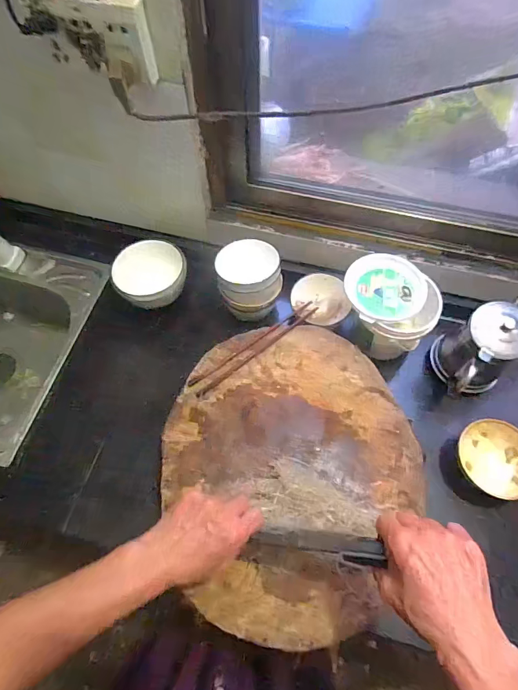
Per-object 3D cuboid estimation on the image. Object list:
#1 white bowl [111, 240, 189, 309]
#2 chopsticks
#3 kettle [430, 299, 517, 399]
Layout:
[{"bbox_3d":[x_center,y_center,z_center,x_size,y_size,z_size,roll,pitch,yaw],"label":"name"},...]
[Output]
[{"bbox_3d":[-0.199,-0.131,0.715,0.125,0.056,0.112,-10,62,-3],"label":"white bowl"},{"bbox_3d":[-0.002,0.003,0.635,0.243,0.014,0.030,-36,67,-15],"label":"chopsticks"},{"bbox_3d":[0.346,0.008,0.615,0.119,0.126,0.101,-16,63,-6],"label":"kettle"}]

